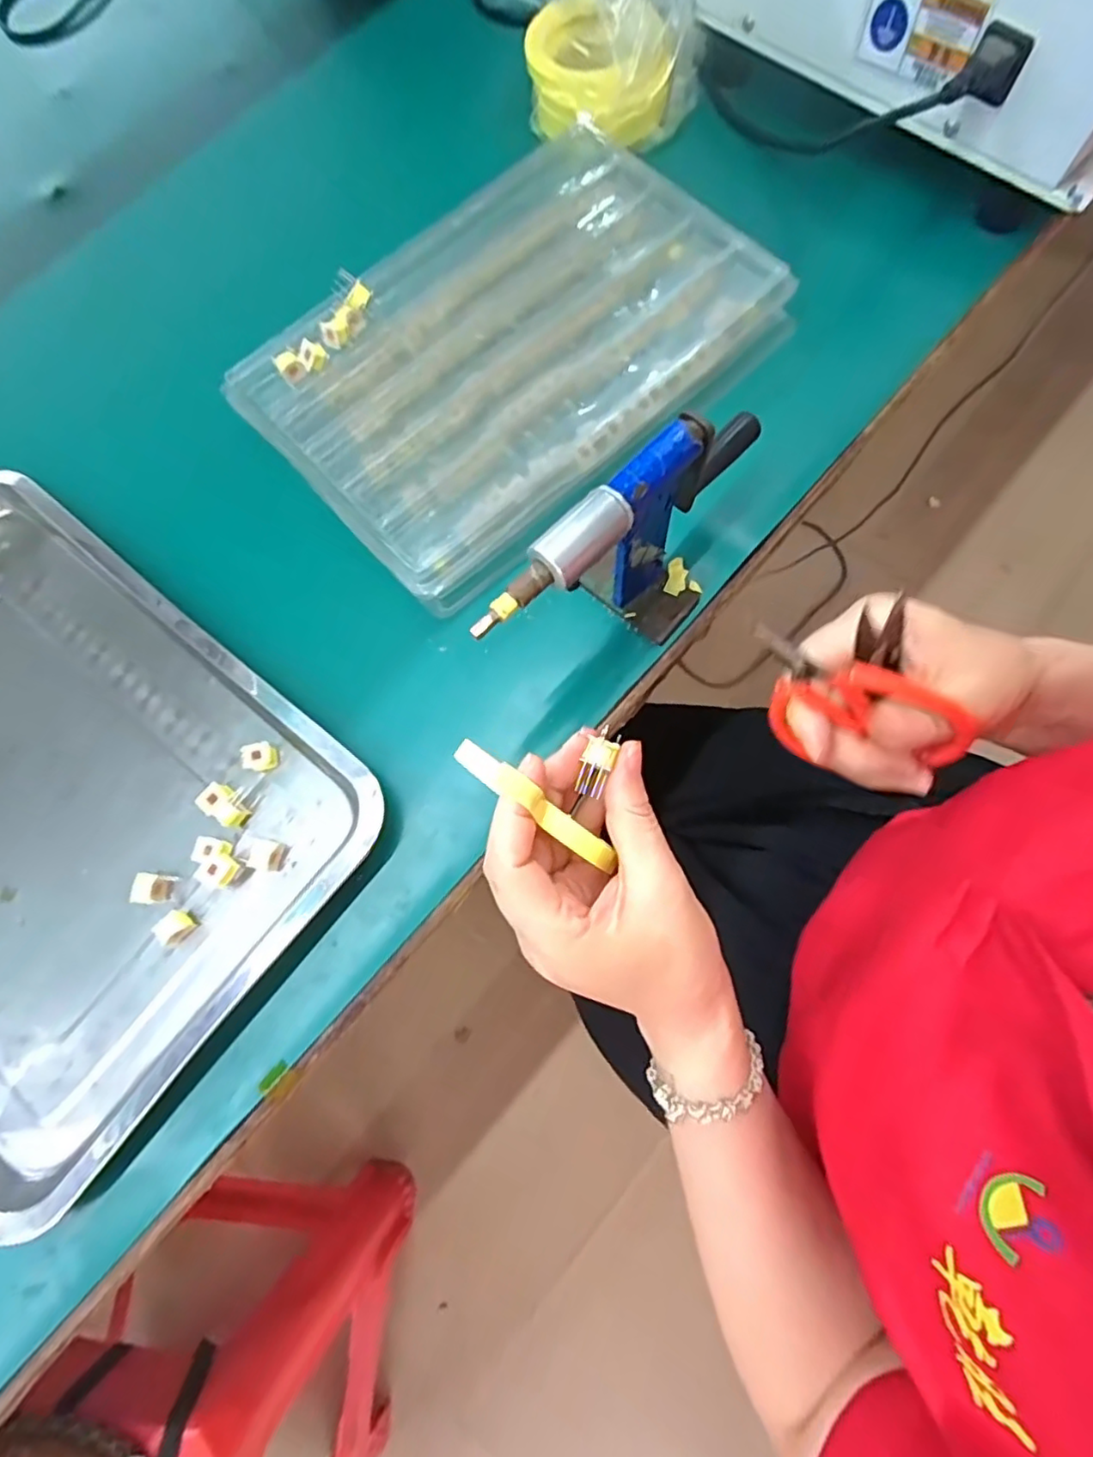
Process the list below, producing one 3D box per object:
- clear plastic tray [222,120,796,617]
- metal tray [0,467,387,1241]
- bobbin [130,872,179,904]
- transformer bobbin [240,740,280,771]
[{"bbox_3d":[-0.025,-0.256,0.427,0.325,0.044,0.228,-41,77,-9],"label":"clear plastic tray"},{"bbox_3d":[-0.324,0.035,0.370,0.397,0.024,0.292,37,78,10],"label":"metal tray"},{"bbox_3d":[-0.224,0.092,0.359,0.021,0.012,0.017,3,74,3],"label":"bobbin"},{"bbox_3d":[-0.170,0.017,0.373,0.017,0.012,0.017,-14,74,-2],"label":"transformer bobbin"}]

